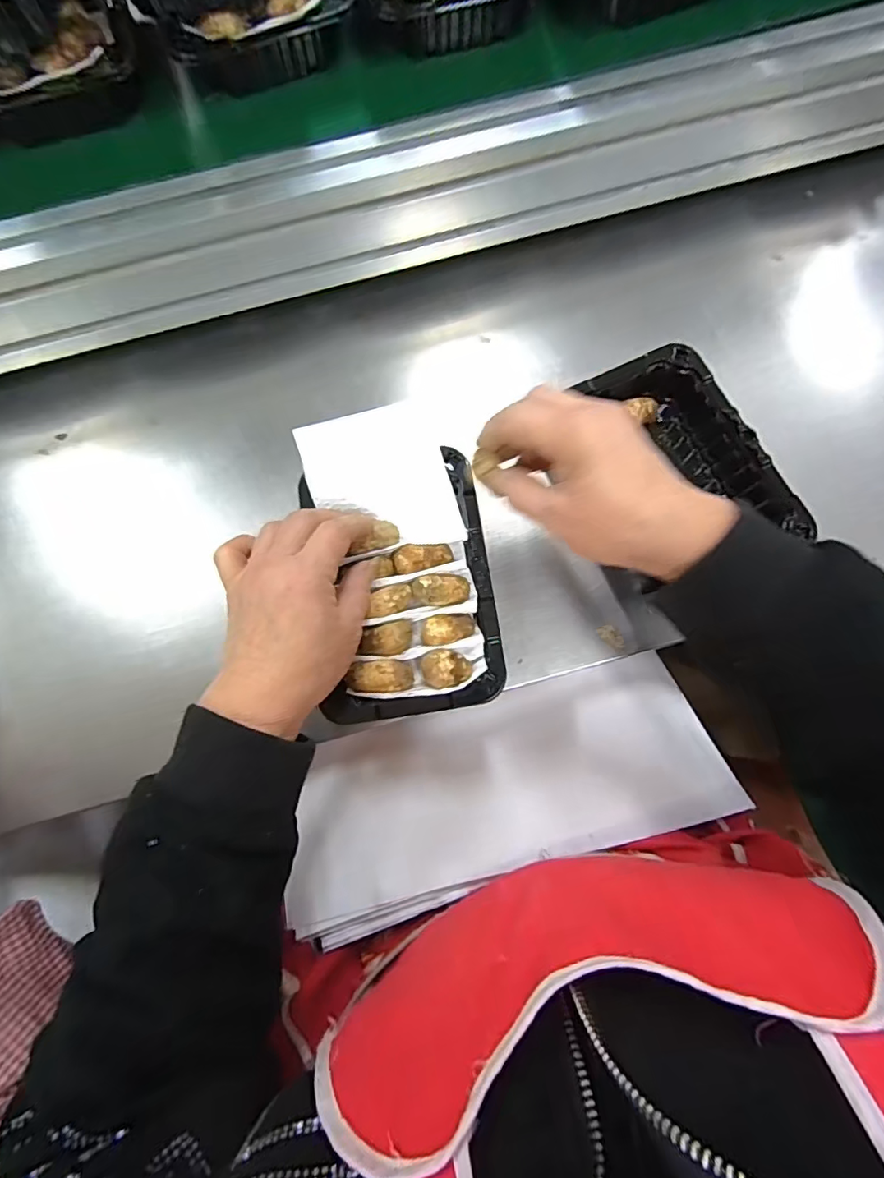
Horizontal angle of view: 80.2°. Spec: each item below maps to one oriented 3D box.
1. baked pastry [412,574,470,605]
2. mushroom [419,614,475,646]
[{"bbox_3d":[0.000,-0.001,0.353,0.038,0.012,0.021,-1,78,0],"label":"baked pastry"},{"bbox_3d":[0.004,0.026,0.351,0.036,0.012,0.019,-13,78,-3],"label":"mushroom"}]

